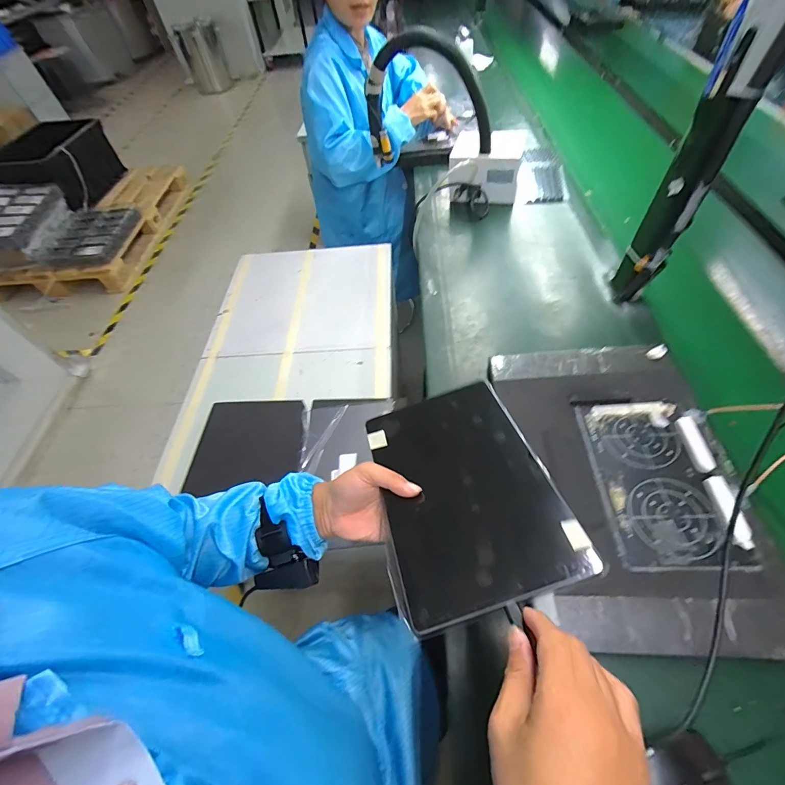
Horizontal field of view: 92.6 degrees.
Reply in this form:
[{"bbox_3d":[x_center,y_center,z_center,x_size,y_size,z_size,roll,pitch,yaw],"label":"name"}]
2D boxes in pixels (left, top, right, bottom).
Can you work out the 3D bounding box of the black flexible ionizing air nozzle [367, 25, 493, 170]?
[{"bbox_3d":[0.071,-0.604,0.789,0.260,0.213,0.066,24,61,20],"label":"black flexible ionizing air nozzle"}]

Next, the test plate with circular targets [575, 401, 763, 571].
[{"bbox_3d":[0.322,0.101,0.457,0.133,0.018,0.204,-1,55,5],"label":"test plate with circular targets"}]

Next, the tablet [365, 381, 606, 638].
[{"bbox_3d":[0.070,0.092,0.396,0.168,0.013,0.246,-19,42,2],"label":"tablet"}]

